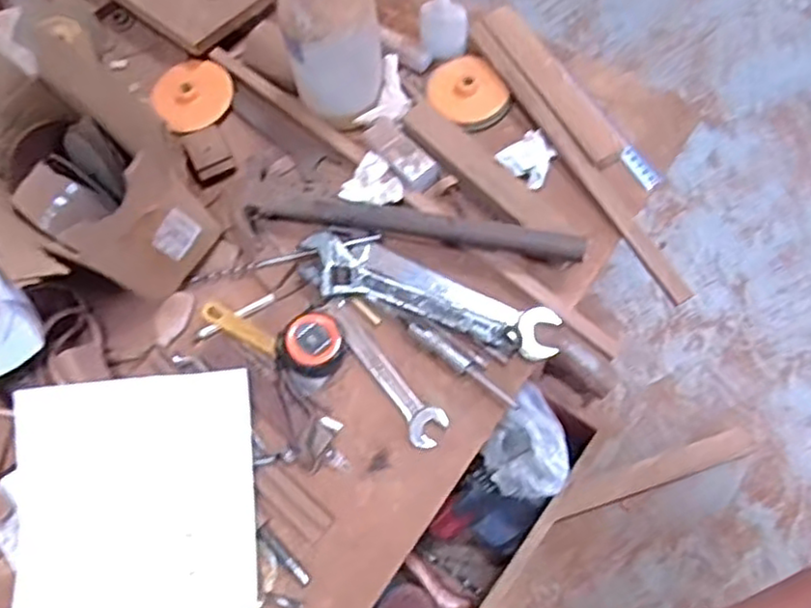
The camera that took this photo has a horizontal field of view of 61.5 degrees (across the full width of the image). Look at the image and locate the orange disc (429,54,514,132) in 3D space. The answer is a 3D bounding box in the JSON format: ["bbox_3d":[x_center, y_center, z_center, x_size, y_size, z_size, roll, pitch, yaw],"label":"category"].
[{"bbox_3d":[0.071,-0.244,0.790,0.078,0.022,0.097,-32,69,3],"label":"orange disc"}]

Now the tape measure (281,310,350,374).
[{"bbox_3d":[-0.089,0.037,0.660,0.058,0.041,0.054,-1,67,2],"label":"tape measure"}]

